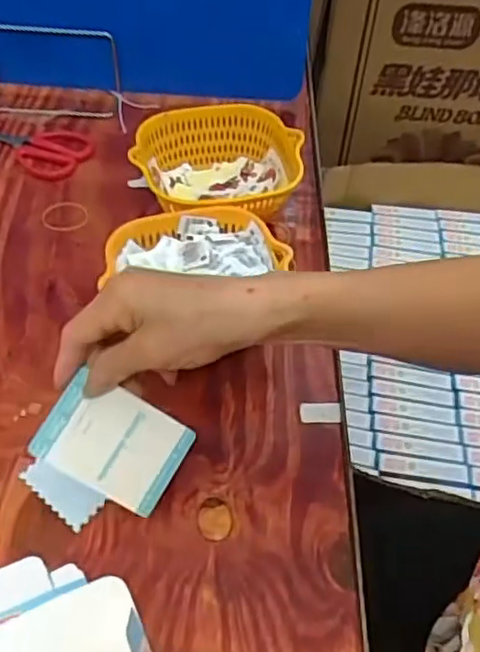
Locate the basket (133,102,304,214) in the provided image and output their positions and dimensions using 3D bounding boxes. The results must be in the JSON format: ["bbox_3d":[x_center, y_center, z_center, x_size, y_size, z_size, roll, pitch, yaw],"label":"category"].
[{"bbox_3d":[-0.021,-0.147,0.618,0.151,0.072,0.150,5,51,1],"label":"basket"}]

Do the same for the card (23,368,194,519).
[{"bbox_3d":[-0.081,0.075,0.408,0.089,0.009,0.062,33,82,-16],"label":"card"}]

